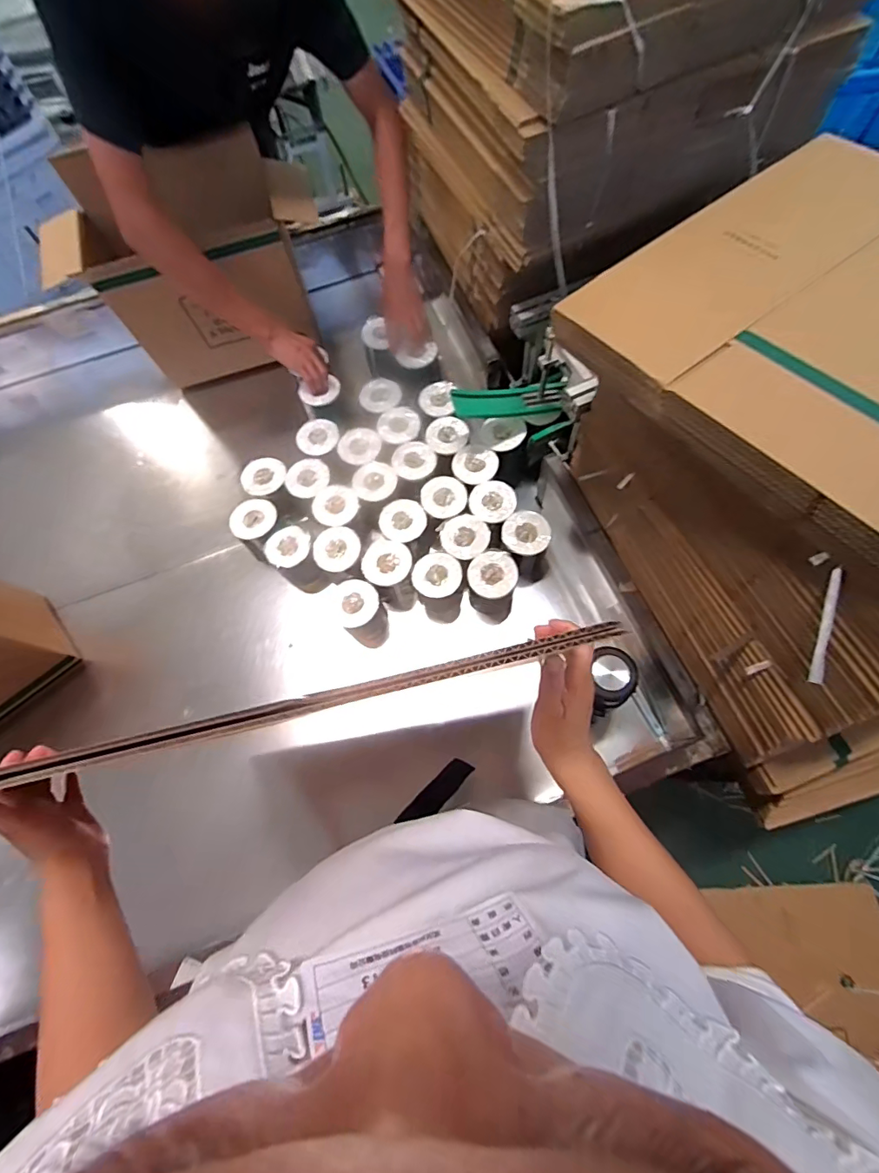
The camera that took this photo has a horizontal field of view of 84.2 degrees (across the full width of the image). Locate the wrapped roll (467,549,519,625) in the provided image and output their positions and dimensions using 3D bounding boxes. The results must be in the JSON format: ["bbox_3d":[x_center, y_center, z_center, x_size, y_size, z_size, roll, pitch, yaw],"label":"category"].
[{"bbox_3d":[0.099,0.005,0.979,0.098,0.129,0.112,16,70,8],"label":"wrapped roll"}]

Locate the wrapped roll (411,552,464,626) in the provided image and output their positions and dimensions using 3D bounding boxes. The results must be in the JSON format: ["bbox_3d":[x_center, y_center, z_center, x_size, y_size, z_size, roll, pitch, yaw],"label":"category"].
[{"bbox_3d":[-0.002,0.006,0.999,0.092,0.152,0.092,-1,69,2],"label":"wrapped roll"}]

